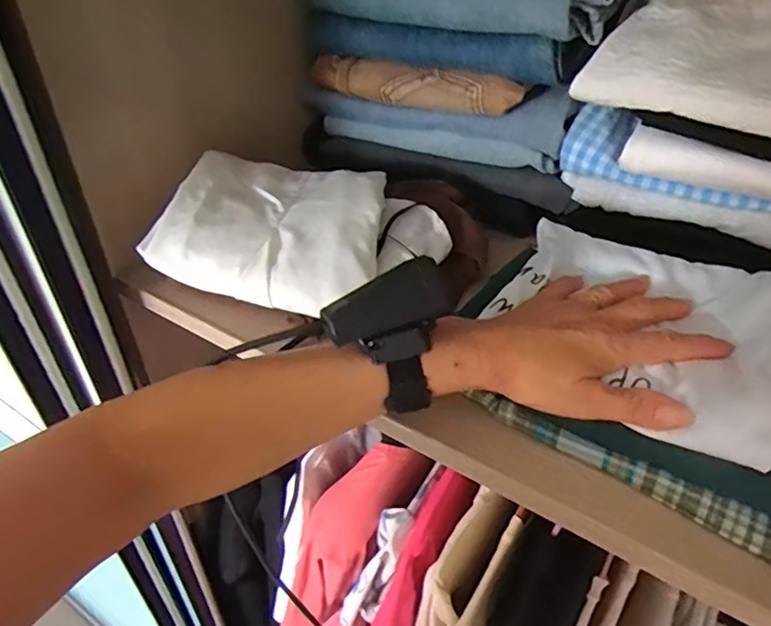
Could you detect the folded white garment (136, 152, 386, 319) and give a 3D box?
[{"bbox_3d":[-0.087,-0.080,0.467,0.168,0.056,0.155,11,40,12],"label":"folded white garment"}]

